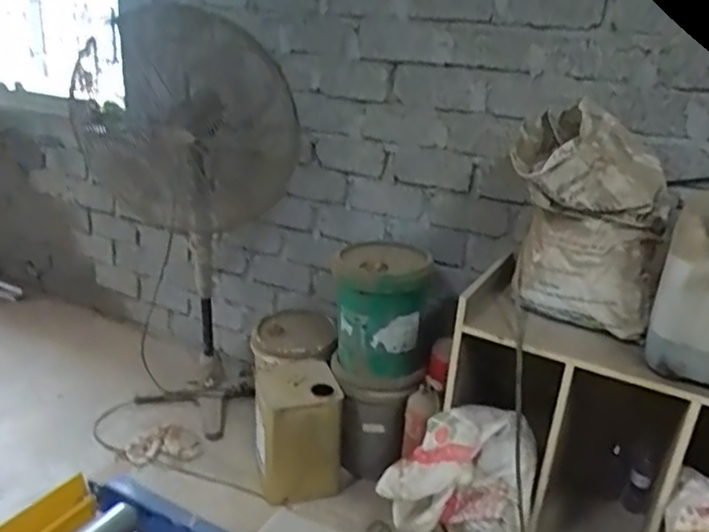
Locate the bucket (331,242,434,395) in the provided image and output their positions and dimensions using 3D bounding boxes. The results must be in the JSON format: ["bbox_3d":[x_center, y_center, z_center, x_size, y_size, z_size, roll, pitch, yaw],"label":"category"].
[{"bbox_3d":[0.083,0.147,1.967,0.299,0.396,0.269,5,21,3],"label":"bucket"}]

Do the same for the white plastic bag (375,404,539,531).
[{"bbox_3d":[0.267,0.573,1.678,0.383,0.369,0.200,6,21,7],"label":"white plastic bag"}]

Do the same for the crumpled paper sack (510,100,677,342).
[{"bbox_3d":[0.566,-0.109,1.555,0.376,0.470,0.283,12,22,20],"label":"crumpled paper sack"}]

